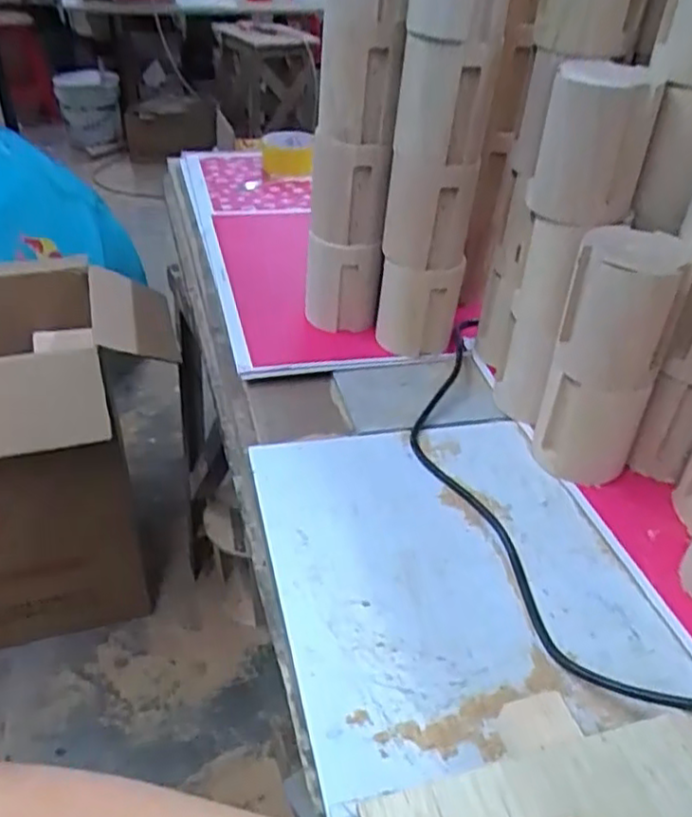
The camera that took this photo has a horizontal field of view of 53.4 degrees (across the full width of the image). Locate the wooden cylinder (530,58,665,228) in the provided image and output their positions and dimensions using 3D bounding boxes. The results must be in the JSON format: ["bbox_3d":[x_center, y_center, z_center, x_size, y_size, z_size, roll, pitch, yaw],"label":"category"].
[{"bbox_3d":[0.192,-0.206,0.537,0.079,0.103,0.074,15,39,14],"label":"wooden cylinder"}]

